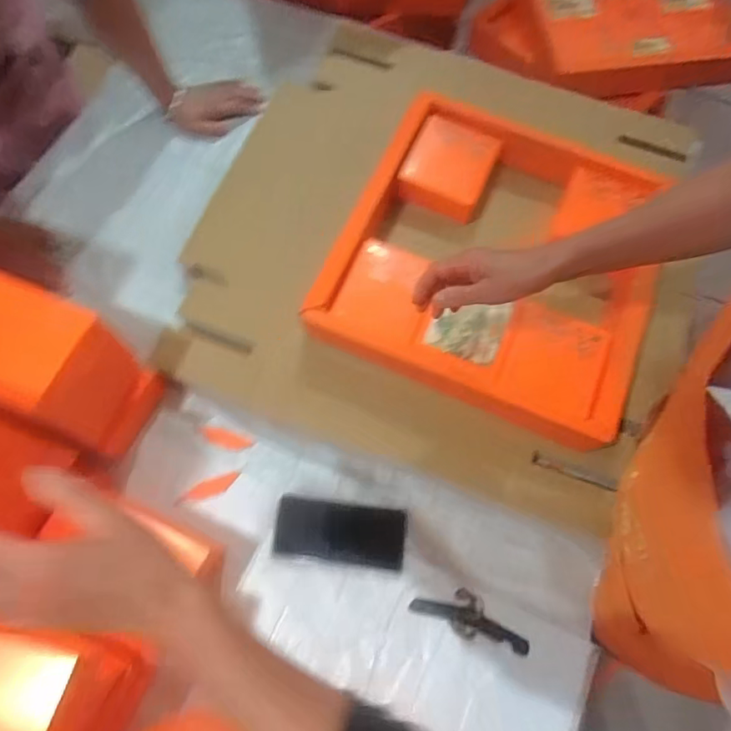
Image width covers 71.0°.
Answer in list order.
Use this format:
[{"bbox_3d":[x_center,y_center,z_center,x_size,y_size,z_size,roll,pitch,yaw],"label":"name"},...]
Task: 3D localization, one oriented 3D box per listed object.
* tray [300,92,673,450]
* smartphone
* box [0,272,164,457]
[{"bbox_3d":[0.182,-0.149,0.704,0.394,0.079,0.427,23,70,7],"label":"tray"},{"bbox_3d":[-0.031,0.206,0.637,0.158,0.007,0.072,7,69,1],"label":"smartphone"},{"bbox_3d":[-0.368,0.004,0.595,0.177,0.194,0.124,25,71,7],"label":"box"}]

